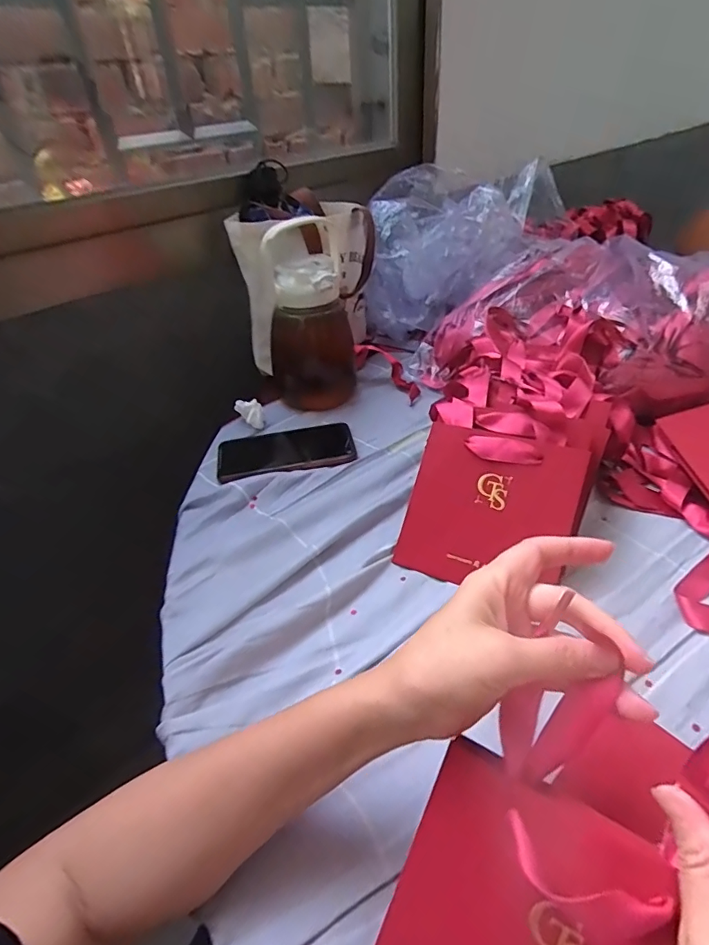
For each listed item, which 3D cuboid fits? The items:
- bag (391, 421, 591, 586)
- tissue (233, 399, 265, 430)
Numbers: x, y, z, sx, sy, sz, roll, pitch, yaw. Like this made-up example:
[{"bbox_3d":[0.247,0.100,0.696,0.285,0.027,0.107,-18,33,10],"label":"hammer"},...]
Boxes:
[{"bbox_3d":[0.119,0.034,0.427,0.142,0.013,0.138,16,86,20],"label":"bag"},{"bbox_3d":[-0.139,-0.077,0.636,0.034,0.035,0.038,-13,40,-10],"label":"tissue"}]

